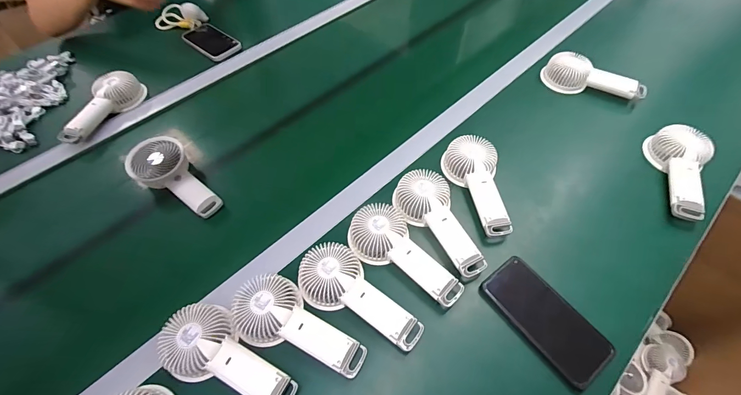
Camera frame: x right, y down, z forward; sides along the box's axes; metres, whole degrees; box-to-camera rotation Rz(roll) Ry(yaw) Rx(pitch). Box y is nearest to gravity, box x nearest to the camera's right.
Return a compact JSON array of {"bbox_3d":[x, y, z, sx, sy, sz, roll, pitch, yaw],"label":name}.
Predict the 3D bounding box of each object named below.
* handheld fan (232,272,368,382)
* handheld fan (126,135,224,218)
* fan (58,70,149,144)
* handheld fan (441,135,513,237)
[{"bbox_3d":[-0.090,0.157,0.419,0.175,0.039,0.082,22,60,14],"label":"handheld fan"},{"bbox_3d":[-0.316,-0.032,0.561,0.178,0.057,0.084,31,63,19],"label":"handheld fan"},{"bbox_3d":[-0.511,-0.173,0.646,0.066,0.055,0.172,19,60,12],"label":"fan"},{"bbox_3d":[0.166,-0.022,0.528,0.079,0.041,0.166,-3,57,-1],"label":"handheld fan"}]

